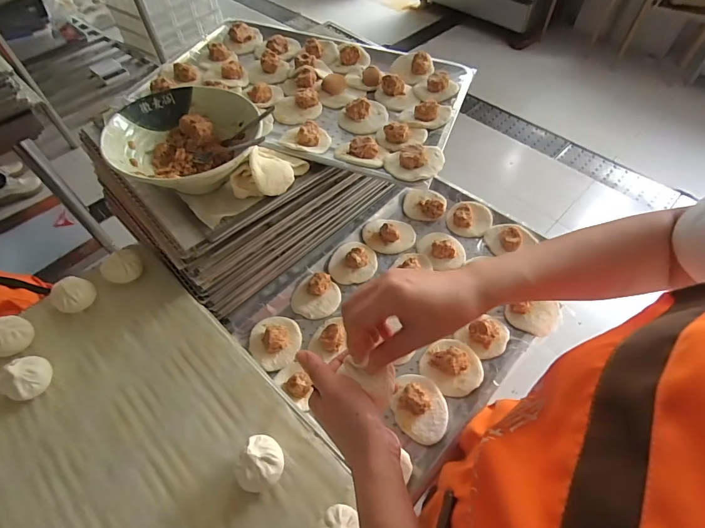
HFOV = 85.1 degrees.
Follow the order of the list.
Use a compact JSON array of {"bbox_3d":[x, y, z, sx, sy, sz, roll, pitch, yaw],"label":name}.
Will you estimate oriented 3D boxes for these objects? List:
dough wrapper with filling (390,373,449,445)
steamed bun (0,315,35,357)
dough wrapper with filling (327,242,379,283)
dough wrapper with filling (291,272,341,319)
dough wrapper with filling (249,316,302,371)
[{"bbox_3d":[0.105,0.216,0.585,0.082,0.031,0.097,-34,61,-22],"label":"dough wrapper with filling"},{"bbox_3d":[-0.486,0.096,0.534,0.053,0.045,0.055,0,54,0],"label":"steamed bun"},{"bbox_3d":[0.002,-0.012,0.753,0.090,0.027,0.100,4,54,3],"label":"dough wrapper with filling"},{"bbox_3d":[-0.066,0.056,0.707,0.084,0.031,0.082,0,54,0],"label":"dough wrapper with filling"},{"bbox_3d":[-0.133,0.128,0.654,0.084,0.026,0.095,-1,54,0],"label":"dough wrapper with filling"}]

